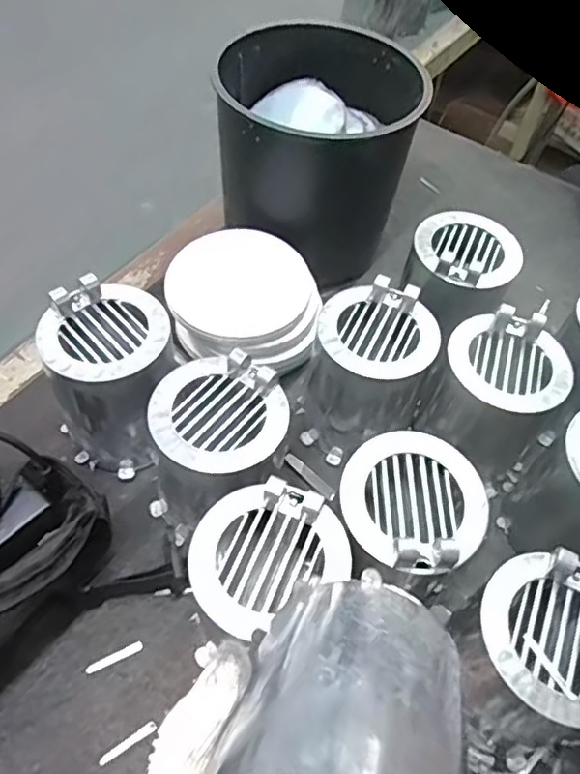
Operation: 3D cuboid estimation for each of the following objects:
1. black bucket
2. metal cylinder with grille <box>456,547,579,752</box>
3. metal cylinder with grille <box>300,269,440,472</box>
[{"bbox_3d":[0.022,-0.216,0.572,0.168,0.150,0.168,5,54,-2],"label":"black bucket"},{"bbox_3d":[0.139,0.159,0.354,0.087,0.114,0.084,3,54,-4],"label":"metal cylinder with grille"},{"bbox_3d":[0.057,-0.007,0.471,0.089,0.116,0.092,9,54,1],"label":"metal cylinder with grille"}]

